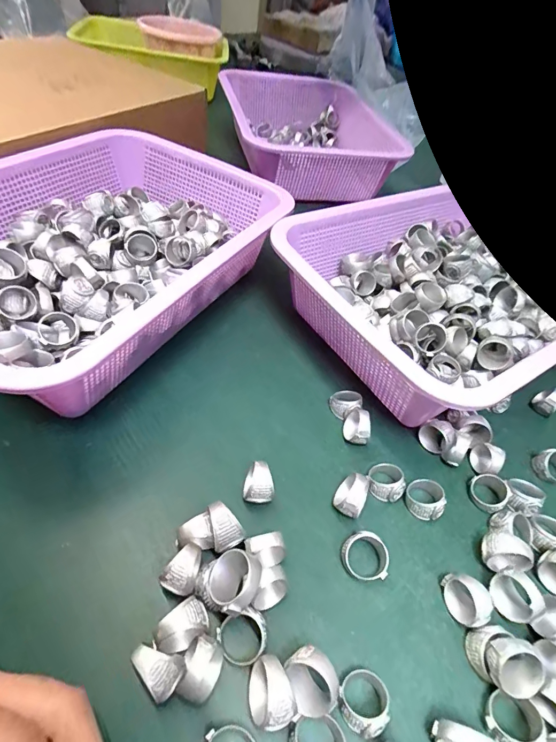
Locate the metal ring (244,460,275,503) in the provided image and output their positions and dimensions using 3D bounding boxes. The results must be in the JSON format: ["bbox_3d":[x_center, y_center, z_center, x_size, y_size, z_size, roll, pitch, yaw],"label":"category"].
[{"bbox_3d":[-0.013,0.074,0.250,0.018,0.023,0.021,-2,51,-10],"label":"metal ring"}]

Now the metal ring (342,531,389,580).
[{"bbox_3d":[0.052,0.111,0.234,0.027,0.018,0.023,10,50,0],"label":"metal ring"}]

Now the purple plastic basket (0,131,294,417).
[{"bbox_3d":[-0.146,-0.102,0.330,0.225,0.091,0.303,27,52,14],"label":"purple plastic basket"}]

